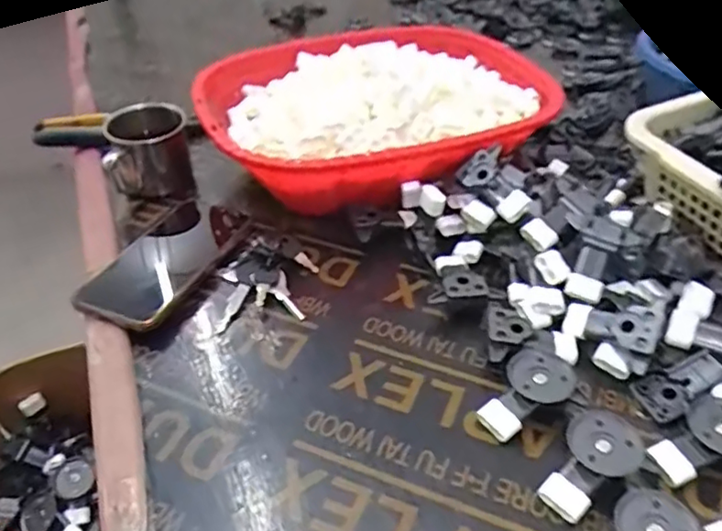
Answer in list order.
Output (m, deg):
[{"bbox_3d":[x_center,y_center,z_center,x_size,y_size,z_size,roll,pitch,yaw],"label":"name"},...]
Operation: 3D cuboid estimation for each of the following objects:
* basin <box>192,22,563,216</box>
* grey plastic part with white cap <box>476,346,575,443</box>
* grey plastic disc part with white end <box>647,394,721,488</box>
[{"bbox_3d":[0.026,-0.161,0.653,0.357,0.113,0.298,-6,40,-7],"label":"basin"},{"bbox_3d":[0.112,0.085,0.419,0.072,0.025,0.038,-43,49,-10],"label":"grey plastic part with white cap"},{"bbox_3d":[0.217,0.109,0.387,0.073,0.013,0.041,-31,44,-7],"label":"grey plastic disc part with white end"}]

